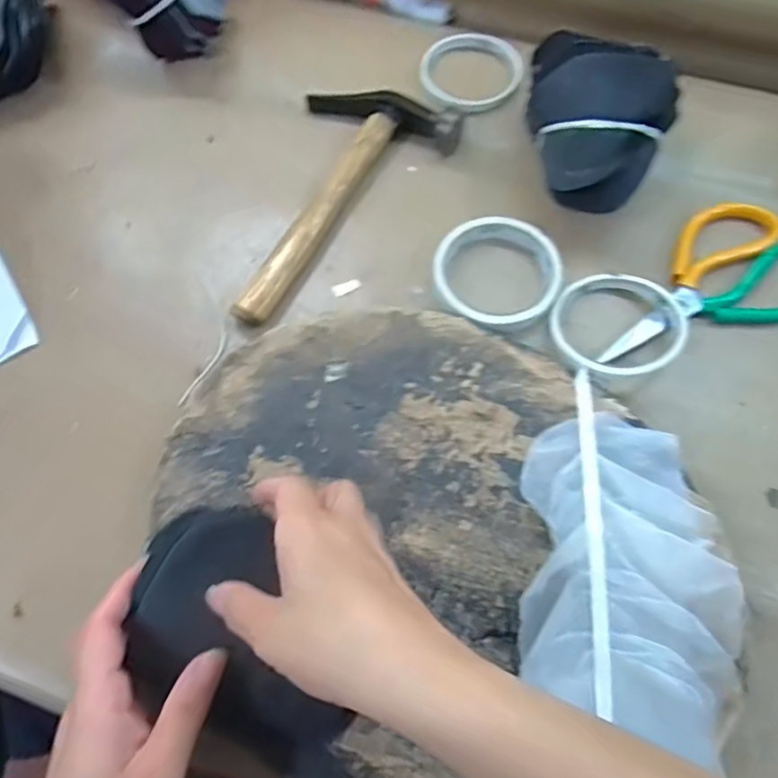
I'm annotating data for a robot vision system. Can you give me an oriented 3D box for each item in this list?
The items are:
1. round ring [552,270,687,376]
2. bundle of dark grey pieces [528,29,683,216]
[{"bbox_3d":[0.158,-0.046,0.411,0.085,0.018,0.085,0,66,1],"label":"round ring"},{"bbox_3d":[0.156,-0.188,0.444,0.103,0.078,0.116,7,66,4],"label":"bundle of dark grey pieces"}]

